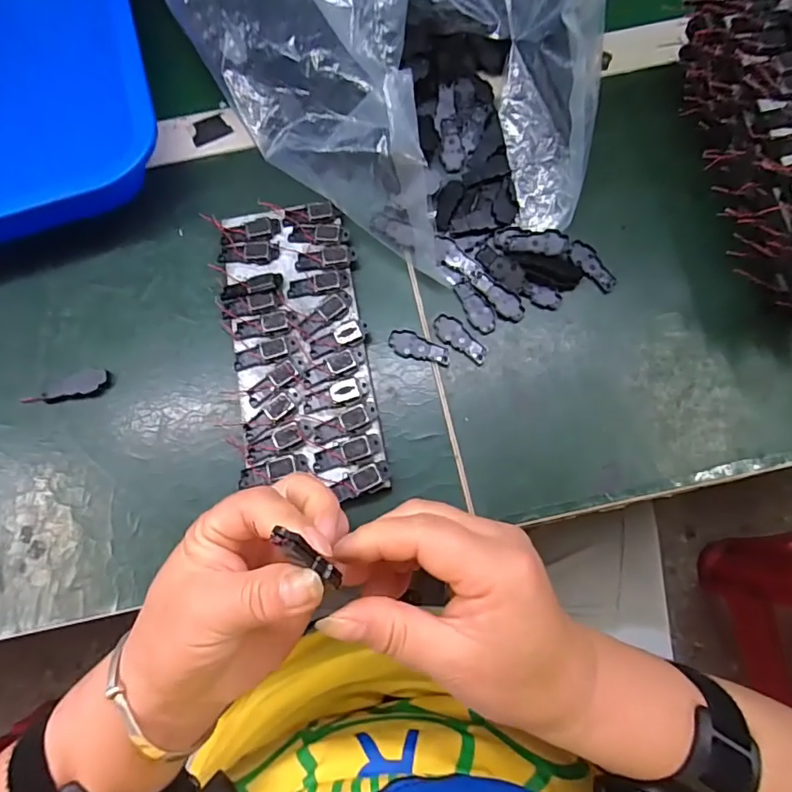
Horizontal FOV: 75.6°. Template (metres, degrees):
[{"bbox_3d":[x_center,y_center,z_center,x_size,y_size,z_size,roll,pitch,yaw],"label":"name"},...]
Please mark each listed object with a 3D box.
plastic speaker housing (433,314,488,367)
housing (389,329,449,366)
[{"bbox_3d":[0.040,-0.036,0.316,0.015,0.004,0.041,-40,75,-10],"label":"plastic speaker housing"},{"bbox_3d":[0.015,-0.031,0.316,0.039,0.004,0.017,15,74,7],"label":"housing"}]

